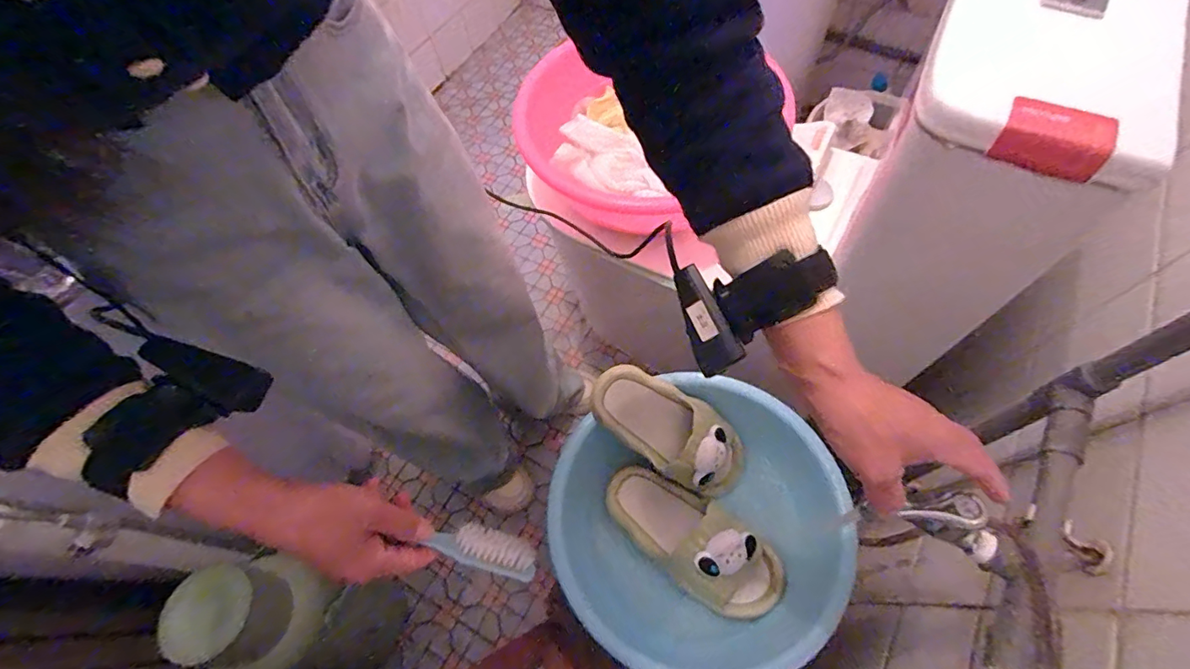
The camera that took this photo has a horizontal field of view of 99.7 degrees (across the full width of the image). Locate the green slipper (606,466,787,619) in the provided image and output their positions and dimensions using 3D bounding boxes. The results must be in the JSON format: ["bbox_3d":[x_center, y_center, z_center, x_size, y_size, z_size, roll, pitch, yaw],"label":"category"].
[{"bbox_3d":[0.118,0.250,0.622,0.237,0.058,0.102,34,69,20],"label":"green slipper"}]

